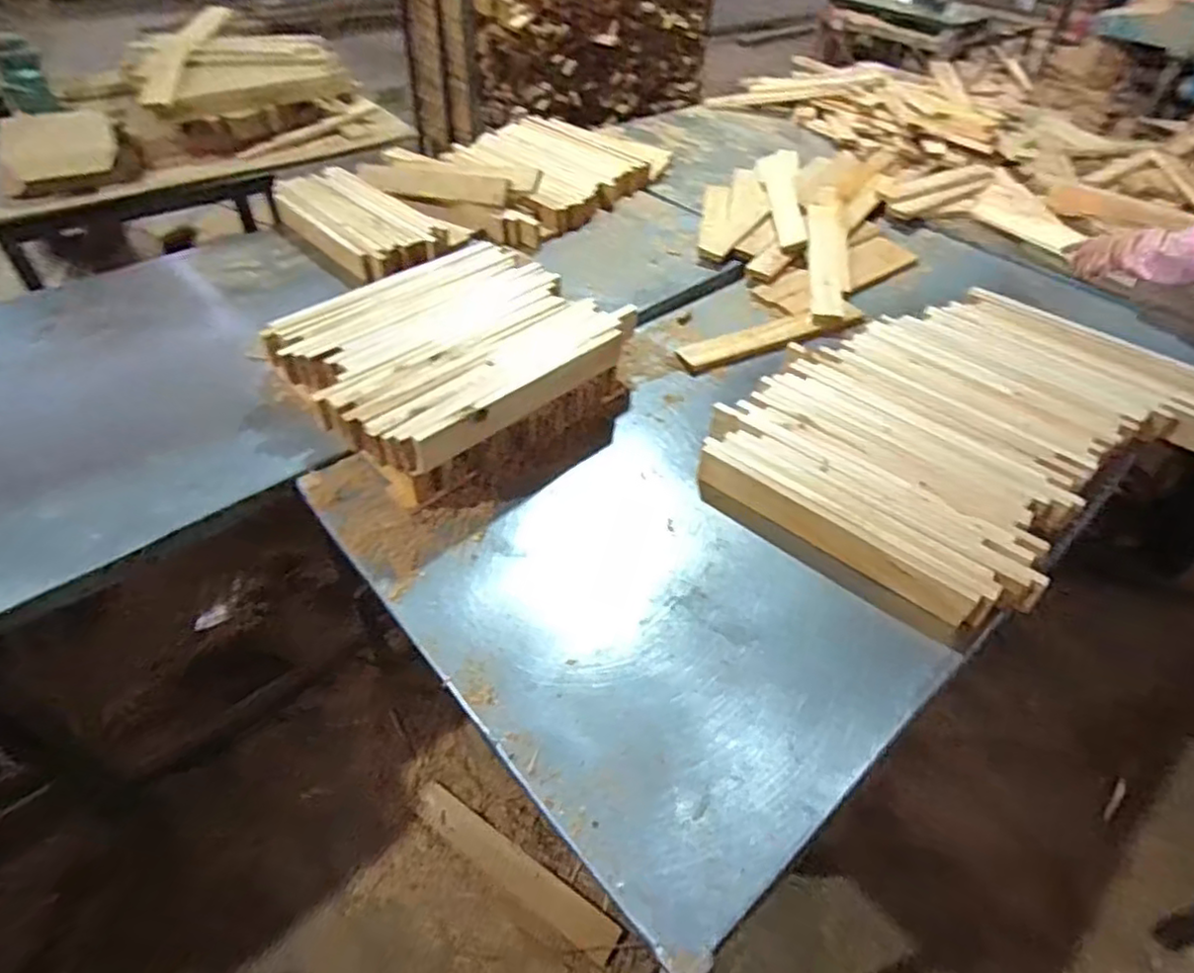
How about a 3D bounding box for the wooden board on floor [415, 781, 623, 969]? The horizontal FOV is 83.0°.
[{"bbox_3d":[-0.171,0.736,1.307,0.474,0.022,0.073,29,51,20],"label":"wooden board on floor"}]

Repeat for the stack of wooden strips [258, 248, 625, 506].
[{"bbox_3d":[-0.269,-0.249,1.280,0.533,0.142,0.562,38,54,26],"label":"stack of wooden strips"}]

